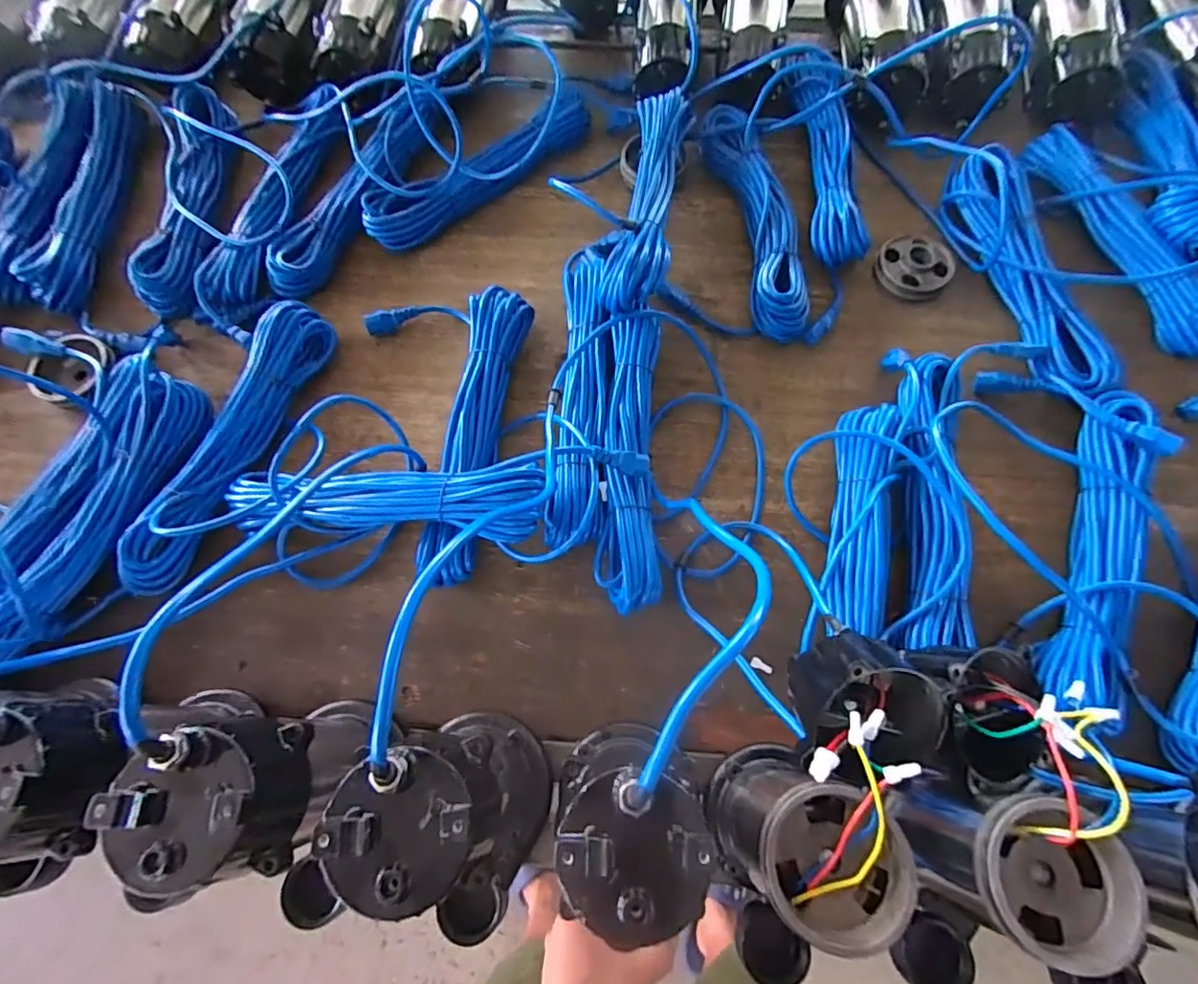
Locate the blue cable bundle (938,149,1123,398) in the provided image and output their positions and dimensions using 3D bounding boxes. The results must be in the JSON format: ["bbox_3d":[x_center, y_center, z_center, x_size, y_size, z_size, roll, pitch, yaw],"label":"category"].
[{"bbox_3d":[0.509,-0.262,0.677,0.083,0.057,0.337,-8,70,-1],"label":"blue cable bundle"}]

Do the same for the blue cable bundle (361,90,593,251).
[{"bbox_3d":[-0.158,-0.439,0.760,0.351,0.047,0.090,-35,73,-11],"label":"blue cable bundle"}]

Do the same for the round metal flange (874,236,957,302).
[{"bbox_3d":[0.394,-0.284,0.704,0.090,0.026,0.086,0,70,1],"label":"round metal flange"}]

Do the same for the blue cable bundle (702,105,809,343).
[{"bbox_3d":[0.201,-0.351,0.716,0.080,0.048,0.349,-10,70,-2],"label":"blue cable bundle"}]

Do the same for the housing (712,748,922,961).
[{"bbox_3d":[0.144,0.248,0.412,0.092,0.156,0.093,12,71,6],"label":"housing"}]

